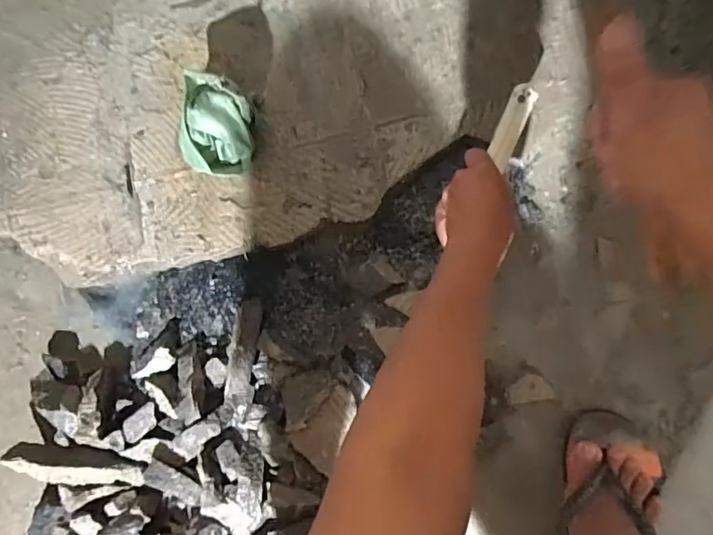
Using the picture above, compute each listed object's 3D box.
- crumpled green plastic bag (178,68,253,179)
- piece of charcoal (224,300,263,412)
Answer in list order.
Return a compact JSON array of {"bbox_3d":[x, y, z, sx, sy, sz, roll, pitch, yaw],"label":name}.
[{"bbox_3d":[-0.172,-0.170,0.596,0.096,0.071,0.109,13,92,7],"label":"crumpled green plastic bag"},{"bbox_3d":[-0.145,0.110,0.631,0.040,0.038,0.137,6,91,7],"label":"piece of charcoal"}]

